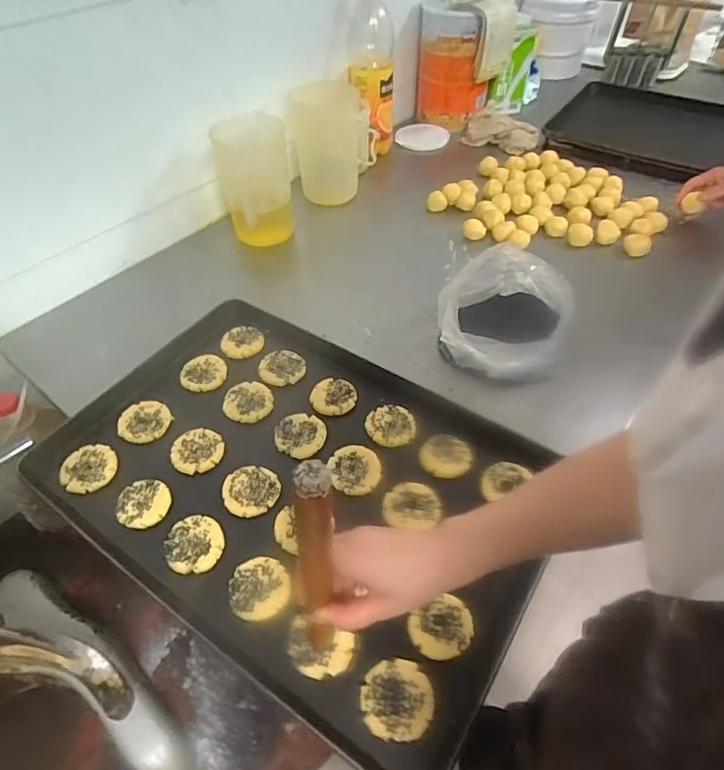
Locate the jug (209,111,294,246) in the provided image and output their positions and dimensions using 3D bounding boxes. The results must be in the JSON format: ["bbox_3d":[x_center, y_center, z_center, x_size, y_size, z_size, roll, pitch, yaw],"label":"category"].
[{"bbox_3d":[-0.190,-0.363,0.923,0.125,0.193,0.119,-9,48,-8],"label":"jug"}]

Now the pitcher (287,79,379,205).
[{"bbox_3d":[-0.053,-0.489,1.023,0.165,0.217,0.111,-7,48,-5],"label":"pitcher"}]

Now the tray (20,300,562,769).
[{"bbox_3d":[-0.090,0.106,0.641,0.603,0.044,0.397,25,53,22],"label":"tray"}]

